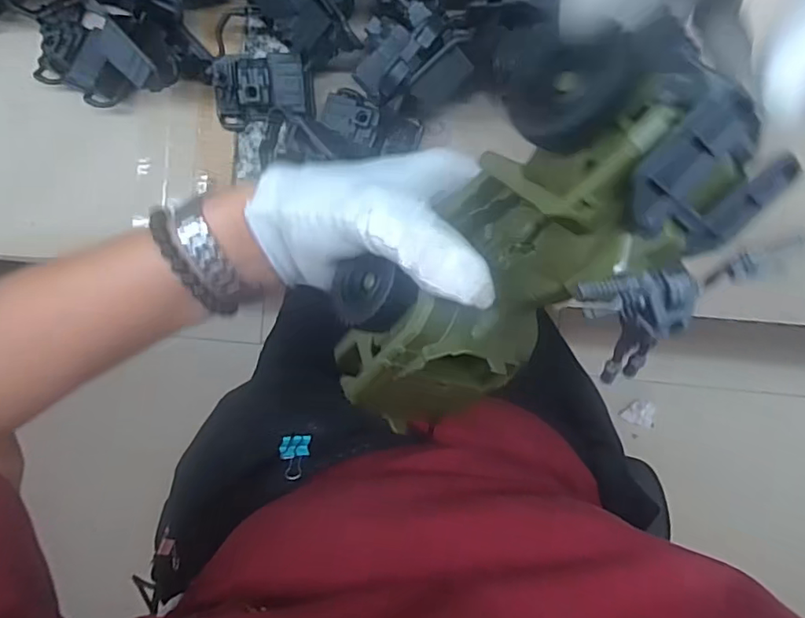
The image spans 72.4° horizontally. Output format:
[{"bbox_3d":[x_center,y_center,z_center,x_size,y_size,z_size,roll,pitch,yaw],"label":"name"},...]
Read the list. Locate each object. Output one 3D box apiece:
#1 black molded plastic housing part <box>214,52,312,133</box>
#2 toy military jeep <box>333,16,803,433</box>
[{"bbox_3d":[-0.098,-0.150,0.375,0.068,0.036,0.044,5,92,7],"label":"black molded plastic housing part"},{"bbox_3d":[0.038,-0.014,0.210,0.098,0.076,0.183,48,121,3],"label":"toy military jeep"}]

